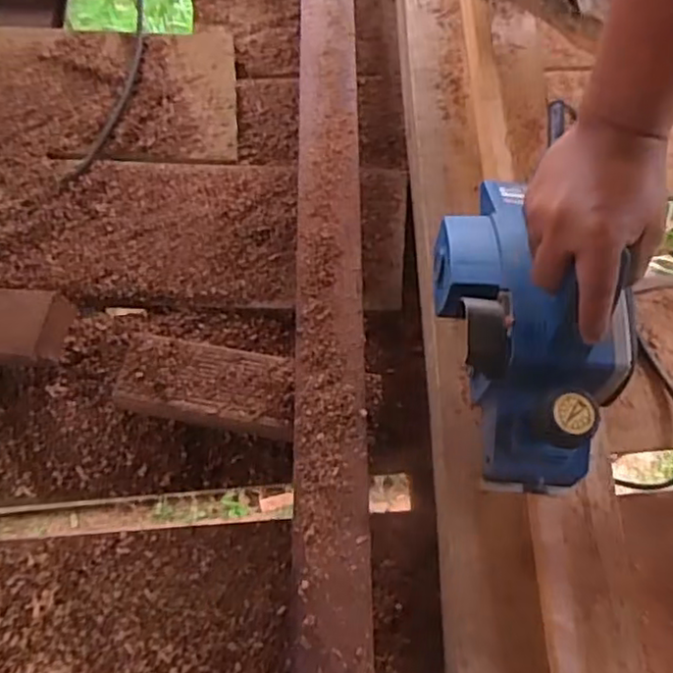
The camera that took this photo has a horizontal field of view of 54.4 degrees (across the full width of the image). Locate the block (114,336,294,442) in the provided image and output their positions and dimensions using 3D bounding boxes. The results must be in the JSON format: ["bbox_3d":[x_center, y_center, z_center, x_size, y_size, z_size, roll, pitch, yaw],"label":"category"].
[{"bbox_3d":[-0.120,0.047,0.628,0.163,0.047,0.073,9,68,1],"label":"block"}]

